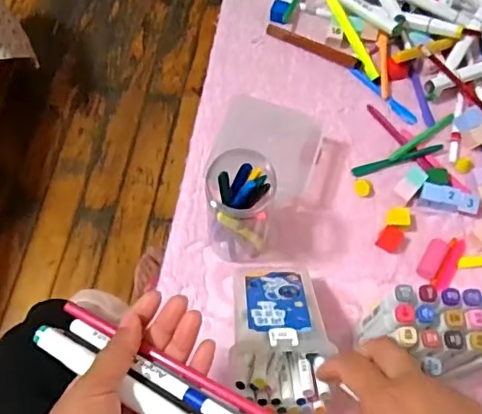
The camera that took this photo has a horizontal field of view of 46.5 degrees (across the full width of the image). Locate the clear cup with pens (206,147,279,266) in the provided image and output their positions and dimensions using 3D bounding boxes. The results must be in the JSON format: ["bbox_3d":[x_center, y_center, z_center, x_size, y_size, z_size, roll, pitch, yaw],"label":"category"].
[{"bbox_3d":[0.004,0.004,0.550,0.063,0.128,0.062,1,66,-2],"label":"clear cup with pens"}]

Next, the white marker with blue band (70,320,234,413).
[{"bbox_3d":[-0.058,0.108,0.367,0.138,0.009,0.011,24,67,21],"label":"white marker with blue band"}]

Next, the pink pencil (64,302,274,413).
[{"bbox_3d":[-0.053,0.102,0.379,0.165,0.013,0.009,23,67,19],"label":"pink pencil"}]

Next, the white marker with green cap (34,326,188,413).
[{"bbox_3d":[-0.068,0.121,0.360,0.157,0.012,0.016,27,68,15],"label":"white marker with green cap"}]

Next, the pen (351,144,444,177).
[{"bbox_3d":[0.181,-0.055,0.643,0.107,0.009,0.011,-16,68,-9],"label":"pen"}]

